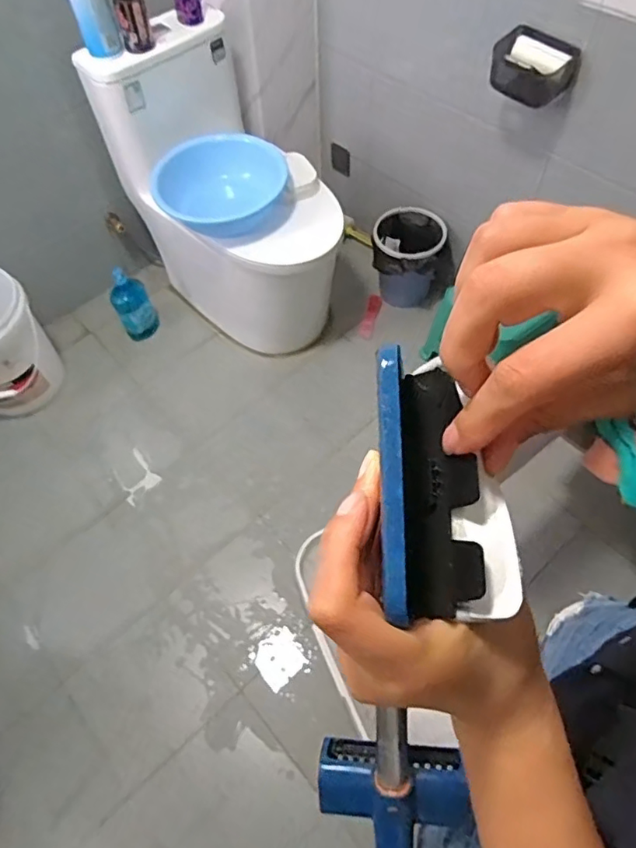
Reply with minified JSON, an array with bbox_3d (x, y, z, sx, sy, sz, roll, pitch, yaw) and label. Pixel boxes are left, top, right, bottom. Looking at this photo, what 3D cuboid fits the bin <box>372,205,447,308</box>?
[{"bbox_3d":[0.265,-0.492,1.668,0.191,0.238,0.206,-1,58,2],"label":"bin"}]

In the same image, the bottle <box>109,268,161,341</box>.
[{"bbox_3d":[-0.533,-0.338,1.601,0.101,0.224,0.100,-1,58,2],"label":"bottle"}]

